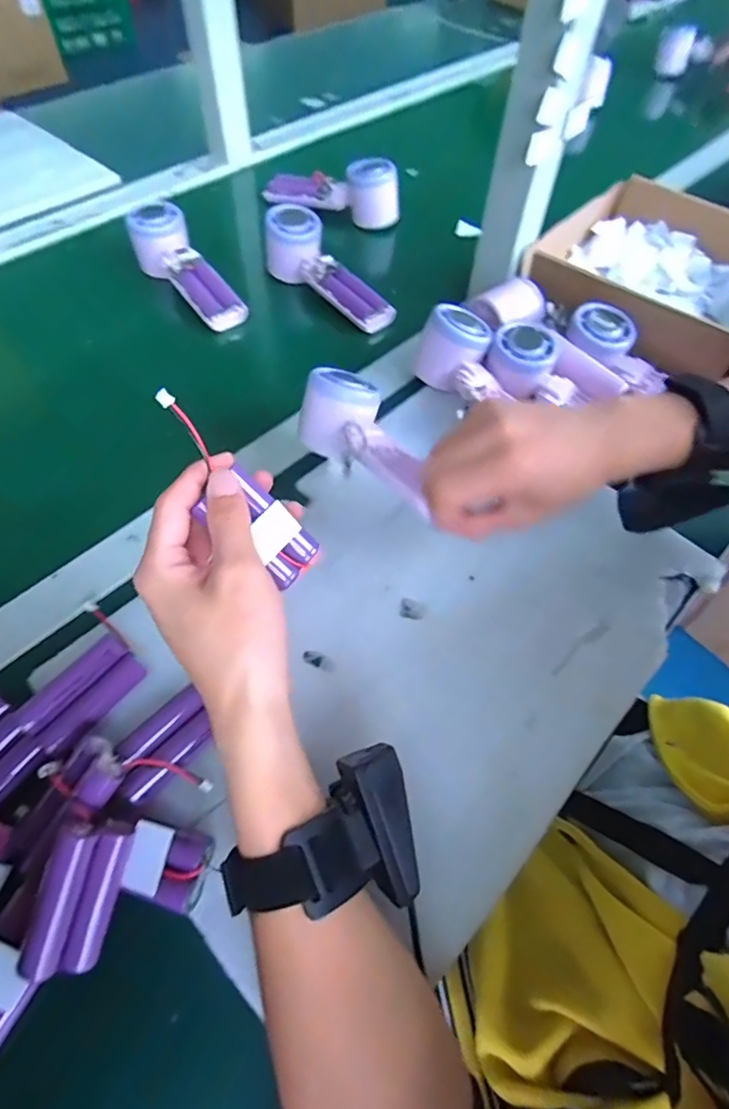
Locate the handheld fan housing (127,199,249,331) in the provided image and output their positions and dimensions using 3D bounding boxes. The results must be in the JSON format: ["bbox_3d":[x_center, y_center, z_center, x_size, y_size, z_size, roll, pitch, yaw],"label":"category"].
[{"bbox_3d":[-0.184,-0.291,0.564,0.058,0.040,0.164,-36,81,-22],"label":"handheld fan housing"}]

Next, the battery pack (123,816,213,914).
[{"bbox_3d":[-0.101,0.157,0.278,0.046,0.015,0.033,15,59,6],"label":"battery pack"}]

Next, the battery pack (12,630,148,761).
[{"bbox_3d":[-0.167,0.081,0.323,0.038,0.016,0.067,33,63,16],"label":"battery pack"}]

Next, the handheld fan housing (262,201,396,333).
[{"bbox_3d":[-0.040,-0.292,0.567,0.169,0.048,0.052,44,65,5],"label":"handheld fan housing"}]

